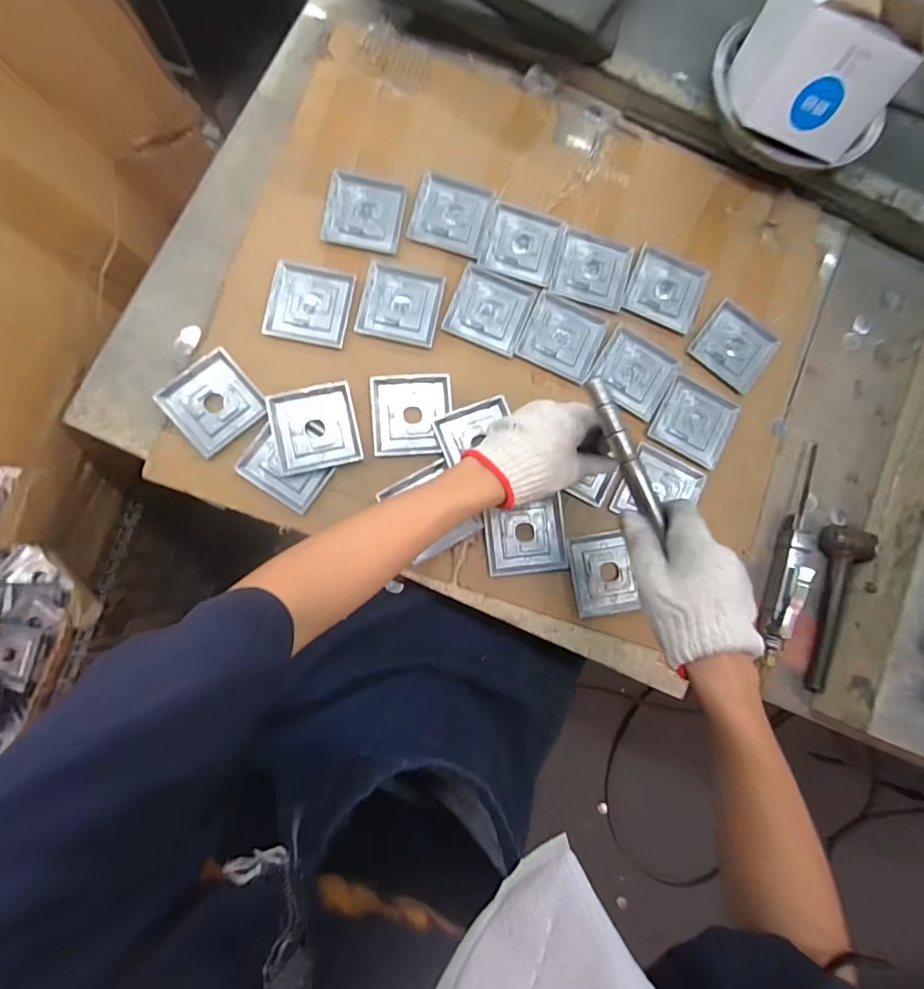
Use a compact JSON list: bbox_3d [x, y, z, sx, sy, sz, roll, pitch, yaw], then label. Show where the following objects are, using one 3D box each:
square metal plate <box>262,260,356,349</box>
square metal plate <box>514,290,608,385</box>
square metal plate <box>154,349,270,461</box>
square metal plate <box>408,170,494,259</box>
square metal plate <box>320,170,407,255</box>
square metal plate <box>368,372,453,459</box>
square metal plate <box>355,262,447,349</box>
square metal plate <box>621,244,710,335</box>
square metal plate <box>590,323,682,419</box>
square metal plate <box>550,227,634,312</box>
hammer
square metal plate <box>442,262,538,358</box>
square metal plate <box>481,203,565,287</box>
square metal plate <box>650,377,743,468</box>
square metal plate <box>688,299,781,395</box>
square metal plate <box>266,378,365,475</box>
[{"bbox_3d":[-0.176,-0.221,0.550,0.091,0.004,0.093,10,83,-3],"label":"square metal plate"},{"bbox_3d":[0.123,-0.190,0.575,0.090,0.004,0.092,25,82,-1],"label":"square metal plate"},{"bbox_3d":[-0.276,-0.102,0.528,0.090,0.007,0.091,-40,88,-8],"label":"square metal plate"},{"bbox_3d":[-0.012,-0.339,0.579,0.090,0.004,0.091,16,82,-3],"label":"square metal plate"},{"bbox_3d":[-0.117,-0.337,0.572,0.091,0.004,0.090,8,83,-4],"label":"square metal plate"},{"bbox_3d":[-0.057,-0.091,0.543,0.089,0.007,0.092,-3,84,-5],"label":"square metal plate"},{"bbox_3d":[-0.071,-0.224,0.561,0.090,0.004,0.089,12,83,-3],"label":"square metal plate"},{"bbox_3d":[0.253,-0.254,0.592,0.089,0.005,0.087,22,82,-2],"label":"square metal plate"},{"bbox_3d":[0.209,-0.147,0.578,0.088,0.011,0.091,33,82,0],"label":"square metal plate"},{"bbox_3d":[0.162,-0.279,0.589,0.090,0.006,0.091,15,82,-3],"label":"square metal plate"},{"bbox_3d":[0.428,0.129,0.541,0.043,0.028,0.186,12,83,-3],"label":"hammer"},{"bbox_3d":[0.034,-0.222,0.571,0.088,0.004,0.094,22,82,-2],"label":"square metal plate"},{"bbox_3d":[0.075,-0.307,0.586,0.090,0.008,0.092,16,82,-3],"label":"square metal plate"},{"bbox_3d":[0.279,-0.087,0.577,0.088,0.014,0.086,27,82,-1],"label":"square metal plate"},{"bbox_3d":[0.338,-0.183,0.590,0.090,0.013,0.098,40,82,1],"label":"square metal plate"},{"bbox_3d":[-0.162,-0.073,0.529,0.090,0.011,0.091,-12,85,-6],"label":"square metal plate"}]

